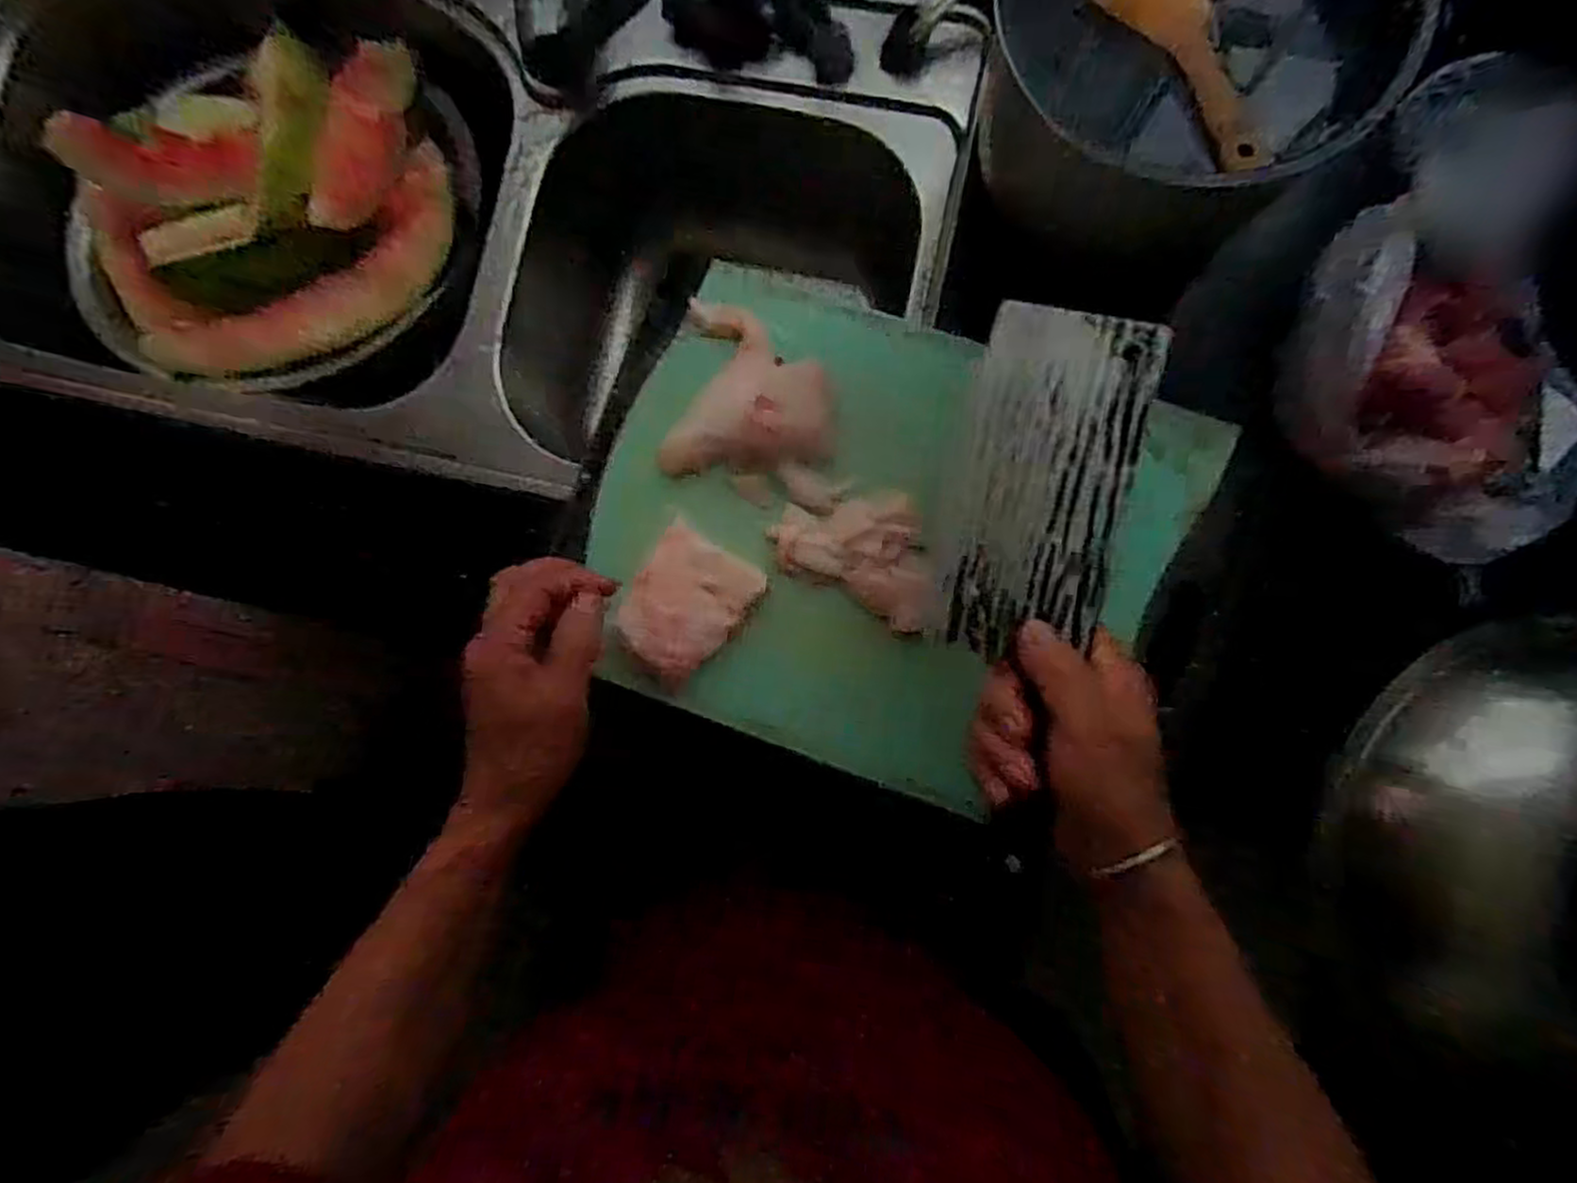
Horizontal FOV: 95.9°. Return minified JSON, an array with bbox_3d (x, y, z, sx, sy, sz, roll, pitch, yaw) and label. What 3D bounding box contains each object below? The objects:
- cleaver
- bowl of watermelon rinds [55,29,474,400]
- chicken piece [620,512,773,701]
[{"bbox_3d":[0.122,-0.003,0.361,0.086,0.014,0.275,9,90,3],"label":"cleaver"},{"bbox_3d":[-0.448,-0.334,0.619,0.304,0.099,0.317,0,85,2],"label":"bowl of watermelon rinds"},{"bbox_3d":[-0.068,0.011,0.463,0.071,0.020,0.091,31,87,4],"label":"chicken piece"}]

